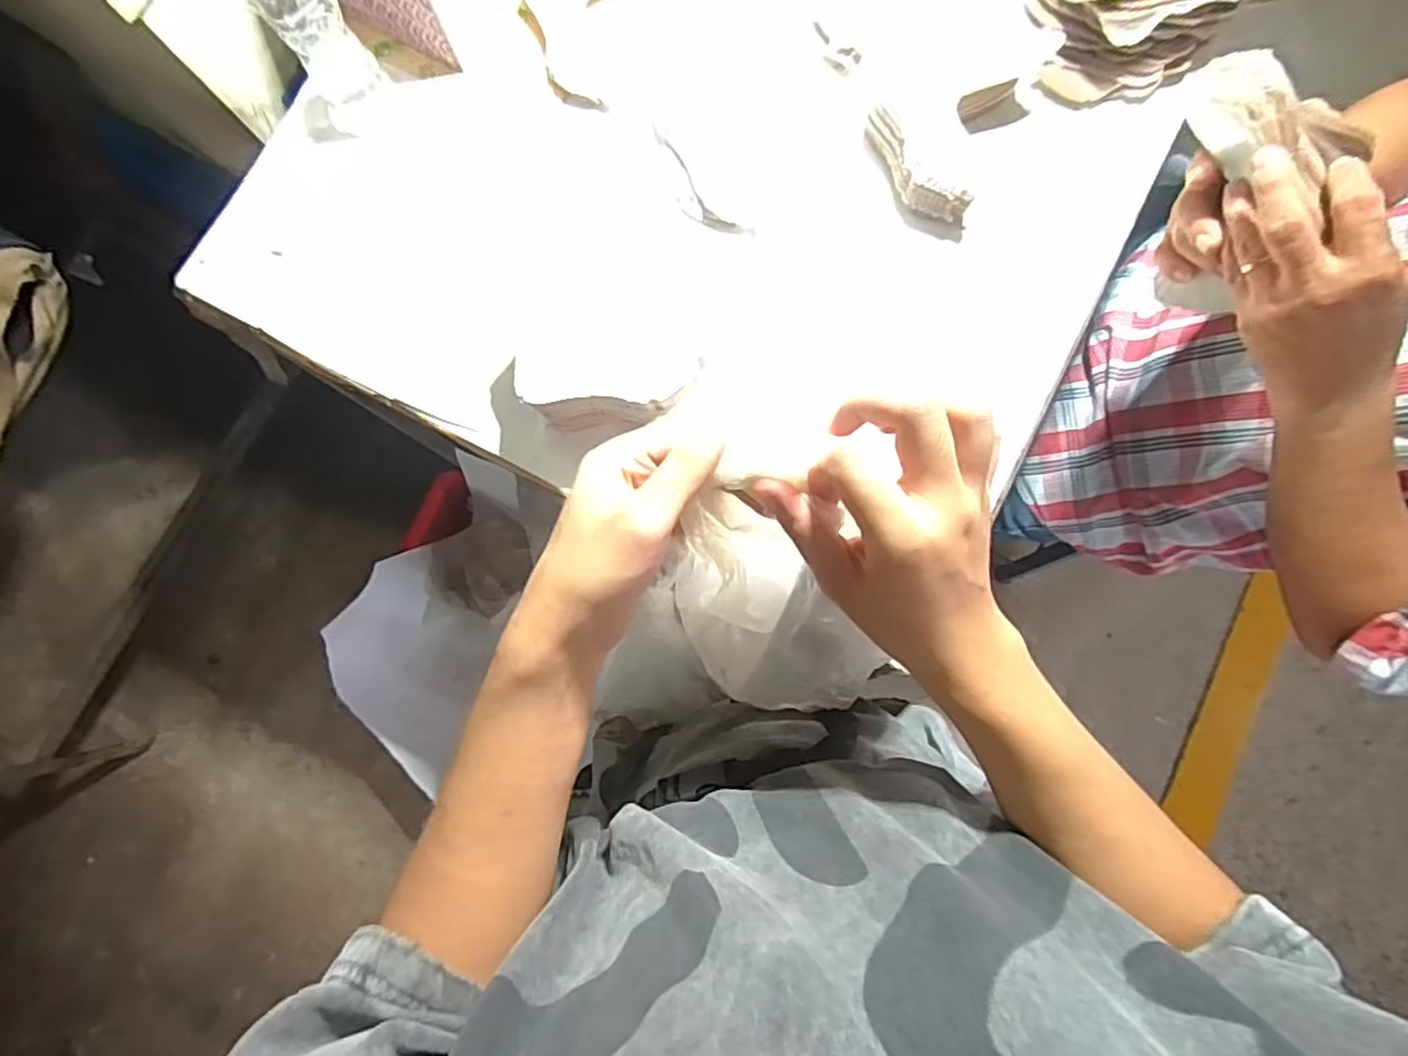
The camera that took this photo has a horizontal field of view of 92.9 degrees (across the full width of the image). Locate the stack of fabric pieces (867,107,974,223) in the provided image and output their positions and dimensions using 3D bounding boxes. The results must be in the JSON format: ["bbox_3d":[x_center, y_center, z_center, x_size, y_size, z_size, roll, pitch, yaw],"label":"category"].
[{"bbox_3d":[0.171,-0.302,0.562,0.027,0.048,0.119,-37,85,-4],"label":"stack of fabric pieces"}]

